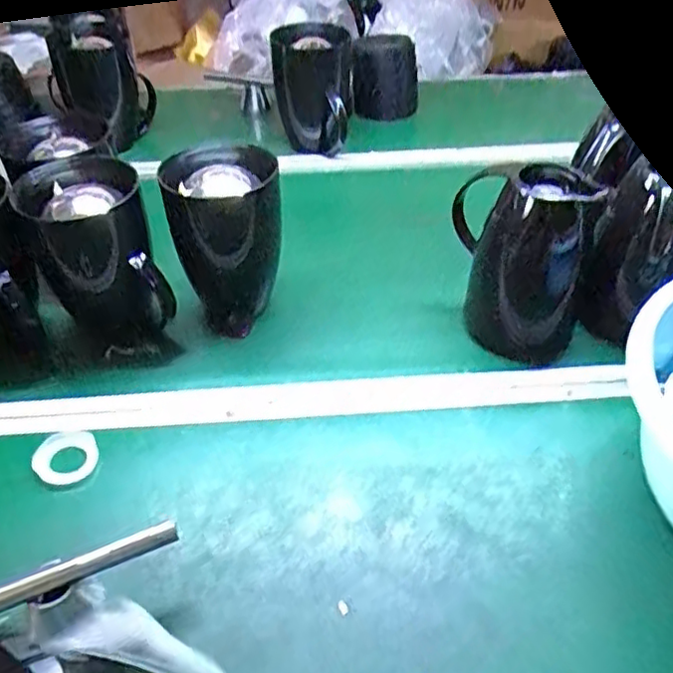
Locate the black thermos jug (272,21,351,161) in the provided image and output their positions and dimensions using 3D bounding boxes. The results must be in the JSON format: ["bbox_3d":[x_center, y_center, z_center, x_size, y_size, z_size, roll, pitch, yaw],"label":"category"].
[{"bbox_3d":[-0.039,-0.393,1.067,0.126,0.203,0.132,-1,41,0],"label":"black thermos jug"}]

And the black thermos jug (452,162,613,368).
[{"bbox_3d":[0.202,-0.086,0.739,0.101,0.208,0.147,-14,43,-15],"label":"black thermos jug"}]

